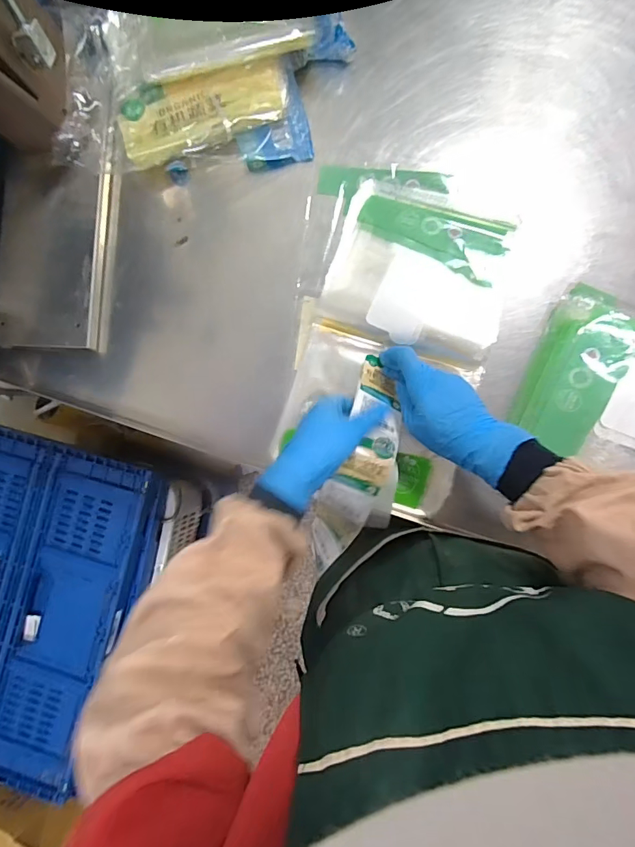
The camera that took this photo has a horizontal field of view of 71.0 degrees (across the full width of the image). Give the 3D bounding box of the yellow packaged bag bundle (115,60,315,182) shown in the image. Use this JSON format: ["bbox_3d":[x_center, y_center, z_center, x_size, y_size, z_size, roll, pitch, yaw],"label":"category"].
[{"bbox_3d":[-0.132,-0.388,0.577,0.239,0.049,0.115,-6,86,6],"label":"yellow packaged bag bundle"}]

